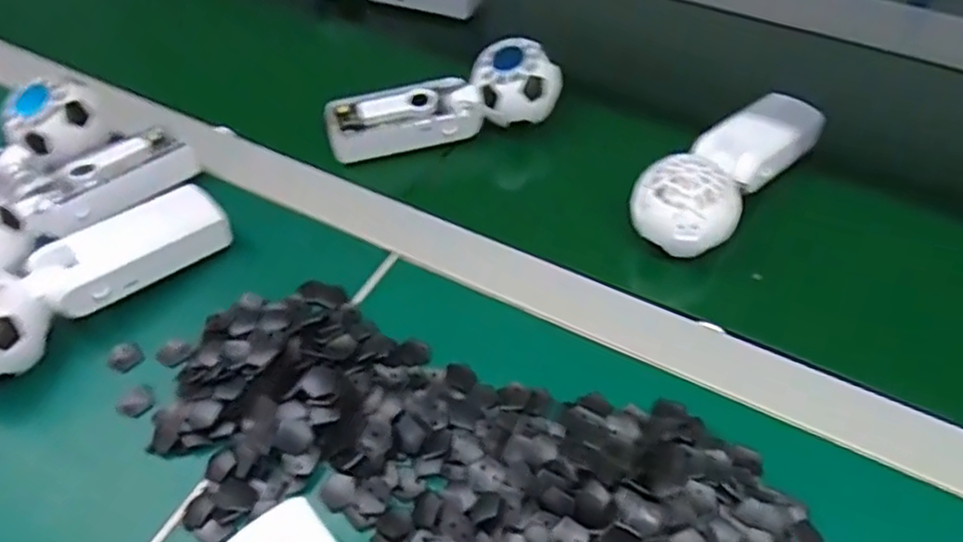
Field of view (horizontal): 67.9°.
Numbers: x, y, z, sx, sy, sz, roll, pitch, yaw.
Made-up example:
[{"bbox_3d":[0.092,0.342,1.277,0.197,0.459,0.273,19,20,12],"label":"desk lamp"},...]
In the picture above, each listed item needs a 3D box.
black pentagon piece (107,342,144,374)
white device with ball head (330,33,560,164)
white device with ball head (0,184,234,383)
[{"bbox_3d":[-0.208,0.050,0.418,0.016,0.006,0.019,33,58,24],"label":"black pentagon piece"},{"bbox_3d":[-0.029,-0.130,0.528,0.170,0.051,0.056,-11,51,-9],"label":"white device with ball head"},{"bbox_3d":[-0.235,0.001,0.420,0.052,0.052,0.174,37,60,26],"label":"white device with ball head"}]

